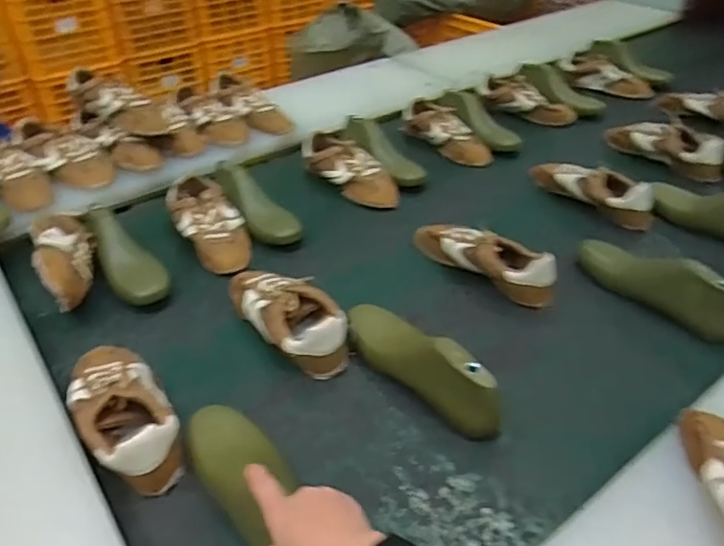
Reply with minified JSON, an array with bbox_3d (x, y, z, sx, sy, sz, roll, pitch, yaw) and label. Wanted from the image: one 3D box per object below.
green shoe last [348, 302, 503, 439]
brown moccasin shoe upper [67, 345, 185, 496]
[{"bbox_3d":[0.065,0.100,0.681,0.075,0.081,0.230,-30,46,-30],"label":"green shoe last"},{"bbox_3d":[-0.262,0.139,0.634,0.088,0.067,0.220,-24,43,-25],"label":"brown moccasin shoe upper"}]

